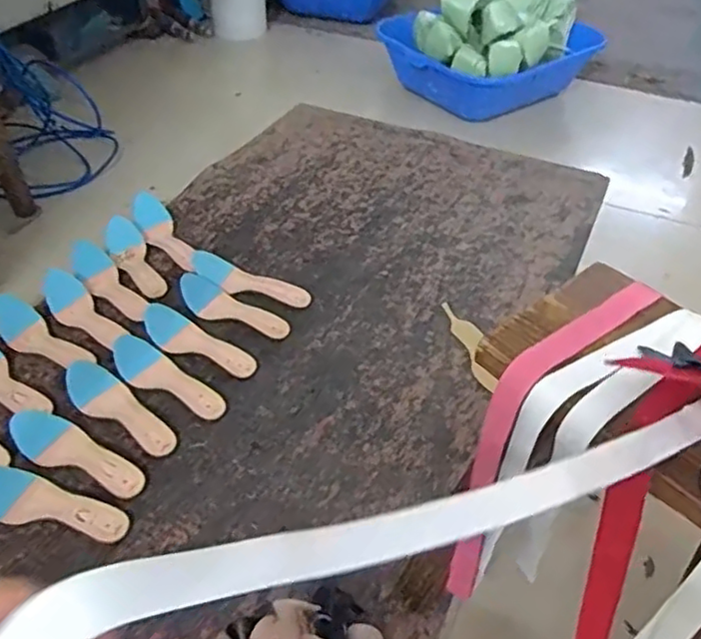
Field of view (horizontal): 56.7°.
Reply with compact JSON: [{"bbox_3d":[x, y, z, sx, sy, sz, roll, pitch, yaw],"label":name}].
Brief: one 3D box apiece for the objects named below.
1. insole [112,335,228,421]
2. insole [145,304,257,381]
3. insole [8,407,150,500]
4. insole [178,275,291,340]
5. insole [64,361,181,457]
[{"bbox_3d":[-0.305,0.101,1.080,0.216,0.024,0.064,30,48,8],"label":"insole"},{"bbox_3d":[-0.269,0.044,1.149,0.227,0.030,0.071,27,46,6],"label":"insole"},{"bbox_3d":[-0.413,0.204,0.987,0.221,0.024,0.071,23,54,10],"label":"insole"},{"bbox_3d":[-0.221,-0.021,1.206,0.220,0.043,0.077,21,46,20],"label":"insole"},{"bbox_3d":[-0.362,0.145,1.033,0.210,0.035,0.067,34,50,12],"label":"insole"}]

